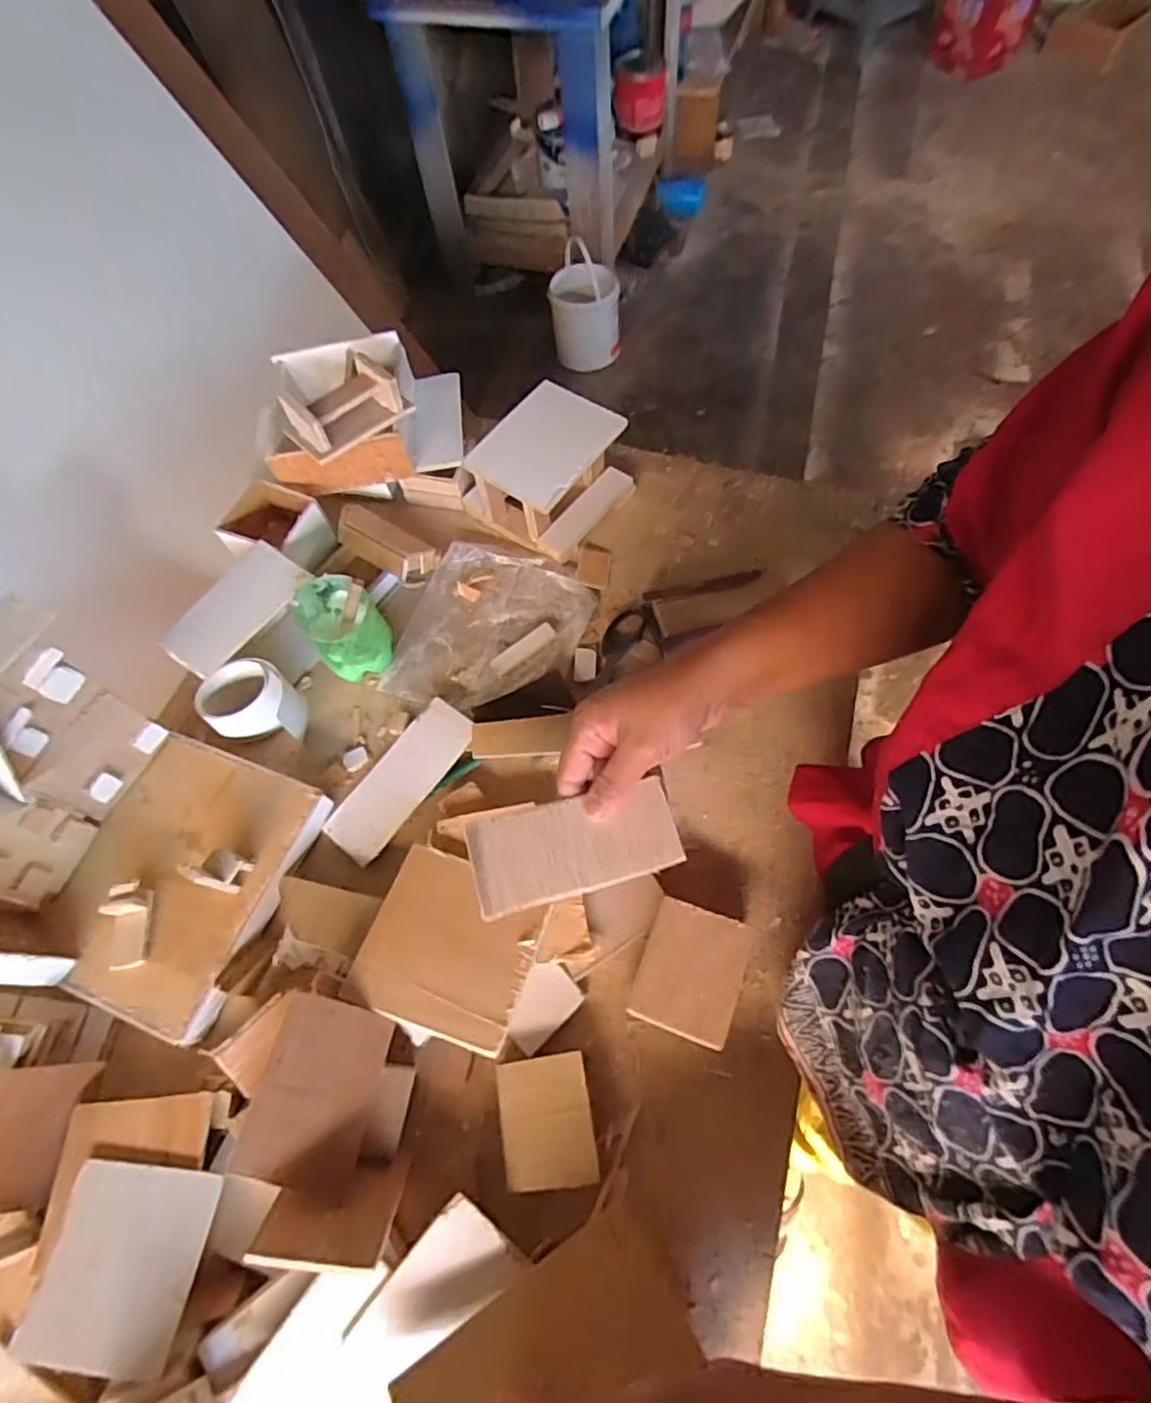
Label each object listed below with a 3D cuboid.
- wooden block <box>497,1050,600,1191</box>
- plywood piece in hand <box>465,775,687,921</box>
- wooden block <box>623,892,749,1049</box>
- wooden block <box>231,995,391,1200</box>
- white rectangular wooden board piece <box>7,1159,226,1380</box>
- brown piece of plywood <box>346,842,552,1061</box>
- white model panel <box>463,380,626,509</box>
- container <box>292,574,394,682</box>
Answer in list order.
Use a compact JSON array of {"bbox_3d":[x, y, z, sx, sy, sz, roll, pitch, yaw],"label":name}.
[{"bbox_3d":[-0.017,0.244,0.375,0.051,0.015,0.063,-10,64,-1],"label":"wooden block"},{"bbox_3d":[0.001,0.088,0.394,0.127,0.008,0.057,-10,63,-13],"label":"plywood piece in hand"},{"bbox_3d":[0.072,0.169,0.403,0.059,0.025,0.073,18,67,12],"label":"wooden block"},{"bbox_3d":[-0.143,0.216,0.358,0.062,0.007,0.087,20,55,-15],"label":"wooden block"},{"bbox_3d":[-0.243,0.300,0.343,0.083,0.004,0.083,2,56,4],"label":"white rectangular wooden board piece"},{"bbox_3d":[-0.079,0.152,0.404,0.103,0.006,0.100,16,57,8],"label":"brown piece of plywood"},{"bbox_3d":[-0.023,-0.220,0.543,0.090,0.011,0.124,36,69,17],"label":"white model panel"},{"bbox_3d":[-0.184,-0.061,0.509,0.058,0.061,0.067,-37,66,-15],"label":"container"}]

